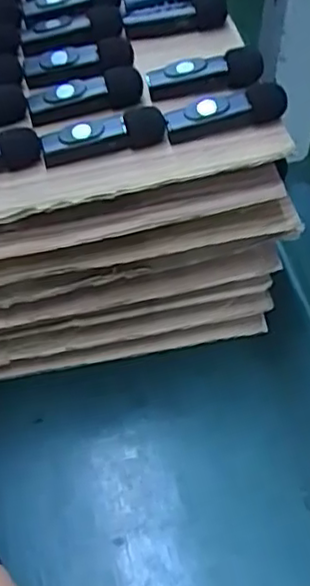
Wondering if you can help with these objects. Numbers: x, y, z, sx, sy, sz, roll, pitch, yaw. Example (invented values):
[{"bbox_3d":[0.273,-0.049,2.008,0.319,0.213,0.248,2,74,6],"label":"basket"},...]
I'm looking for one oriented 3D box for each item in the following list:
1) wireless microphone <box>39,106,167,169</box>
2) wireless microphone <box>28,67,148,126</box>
[{"bbox_3d":[-0.027,-0.082,0.339,0.064,0.016,0.017,-15,54,-13],"label":"wireless microphone"},{"bbox_3d":[-0.038,-0.109,0.359,0.063,0.017,0.016,-14,54,-12],"label":"wireless microphone"}]

